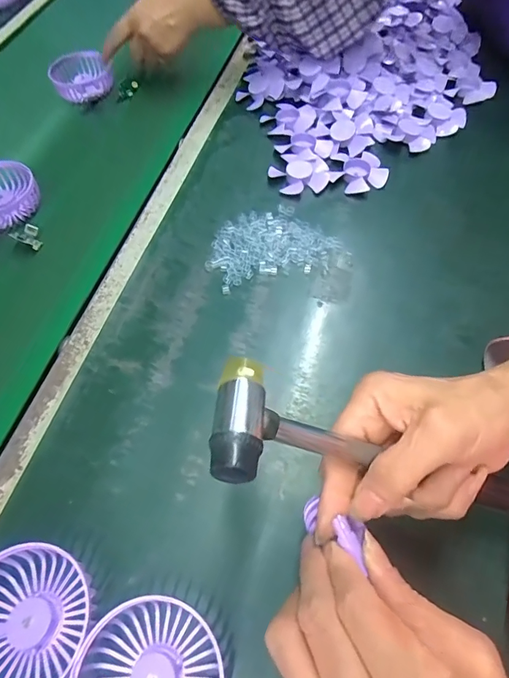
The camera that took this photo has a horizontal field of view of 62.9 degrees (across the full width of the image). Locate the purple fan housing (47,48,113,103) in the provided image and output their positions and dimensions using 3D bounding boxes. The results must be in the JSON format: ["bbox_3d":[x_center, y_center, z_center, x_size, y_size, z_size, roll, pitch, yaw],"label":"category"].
[{"bbox_3d":[-0.253,-0.383,0.609,0.080,0.028,0.086,-26,63,-14],"label":"purple fan housing"}]

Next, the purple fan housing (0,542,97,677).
[{"bbox_3d":[-0.151,0.184,0.269,0.086,0.035,0.082,28,64,15],"label":"purple fan housing"}]

